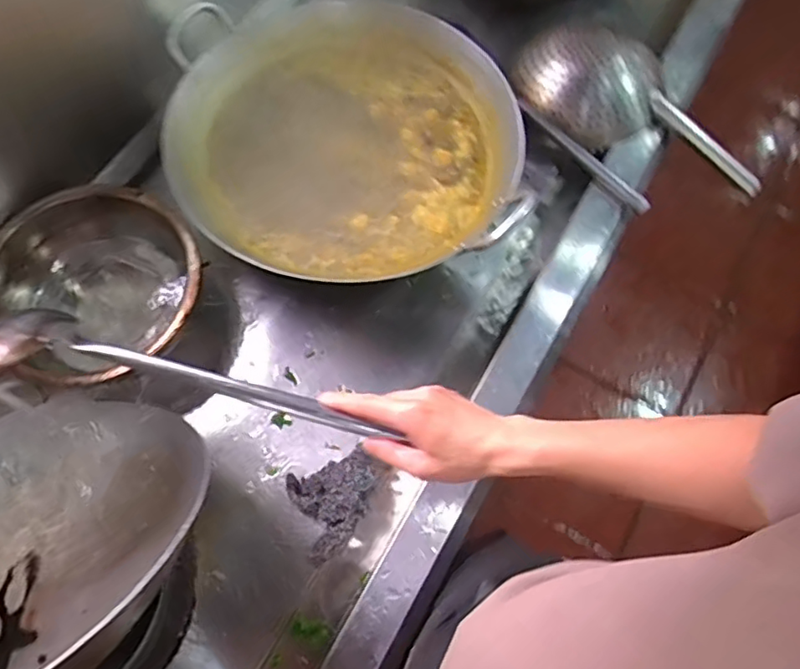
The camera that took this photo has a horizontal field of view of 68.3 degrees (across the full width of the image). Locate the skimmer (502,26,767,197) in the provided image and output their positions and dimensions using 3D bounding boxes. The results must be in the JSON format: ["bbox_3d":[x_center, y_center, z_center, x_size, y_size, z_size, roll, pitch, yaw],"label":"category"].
[{"bbox_3d":[0.415,-0.375,0.992,0.464,0.078,0.164,24,70,-5],"label":"skimmer"}]

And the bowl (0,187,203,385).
[{"bbox_3d":[-0.421,-0.066,0.841,0.270,0.149,0.262,0,69,-1],"label":"bowl"}]

